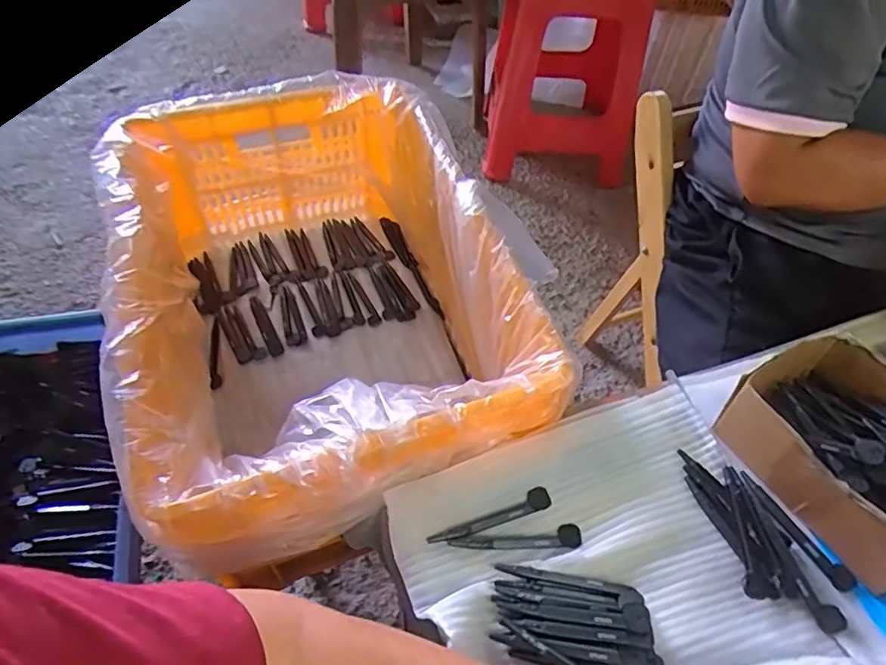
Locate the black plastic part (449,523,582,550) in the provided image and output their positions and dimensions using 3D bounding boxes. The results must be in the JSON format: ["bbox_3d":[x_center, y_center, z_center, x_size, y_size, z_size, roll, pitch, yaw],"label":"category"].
[{"bbox_3d":[0.054,0.152,0.430,0.097,0.008,0.018,-2,52,-5],"label":"black plastic part"}]

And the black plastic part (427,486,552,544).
[{"bbox_3d":[0.037,0.140,0.437,0.098,0.006,0.015,-19,55,-17],"label":"black plastic part"}]

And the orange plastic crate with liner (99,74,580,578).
[{"bbox_3d":[-0.129,-0.027,0.642,0.360,0.241,0.501,-14,54,-14],"label":"orange plastic crate with liner"}]

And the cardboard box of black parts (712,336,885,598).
[{"bbox_3d":[0.315,0.090,0.448,0.131,0.071,0.164,-20,56,-18],"label":"cardboard box of black parts"}]

